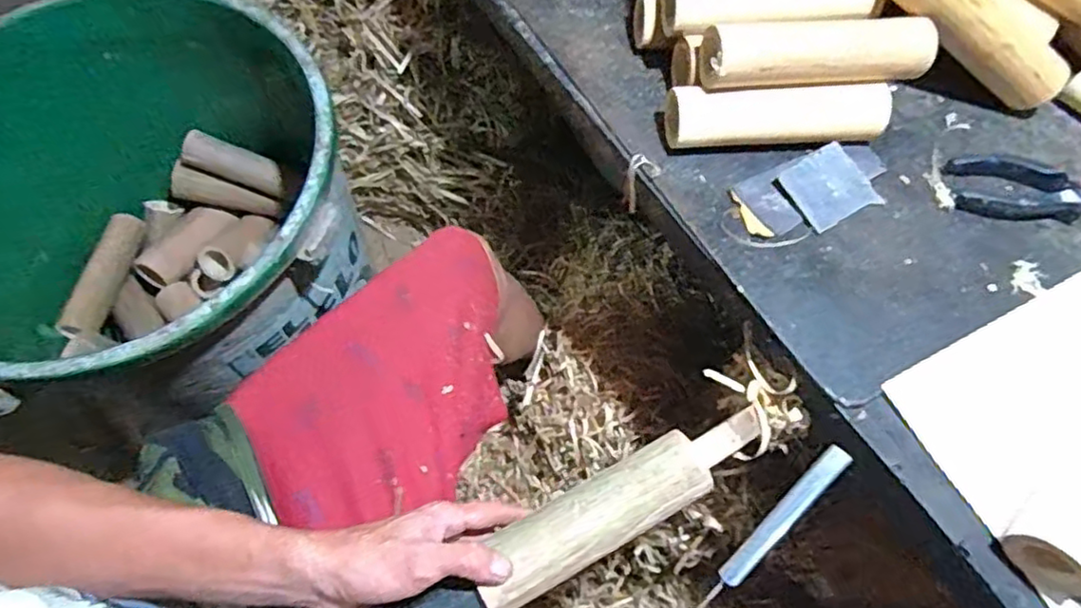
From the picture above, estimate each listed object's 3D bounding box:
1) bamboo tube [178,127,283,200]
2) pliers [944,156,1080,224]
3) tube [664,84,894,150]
[{"bbox_3d":[-0.420,-0.193,0.905,0.132,0.044,0.037,22,65,-29],"label":"bamboo tube"},{"bbox_3d":[0.415,-0.090,0.536,0.146,0.014,0.053,15,69,7],"label":"pliers"},{"bbox_3d":[0.200,-0.156,0.550,0.184,0.041,0.039,-2,68,0],"label":"tube"}]

